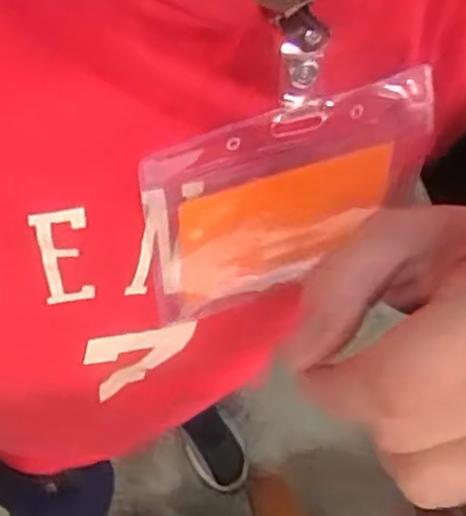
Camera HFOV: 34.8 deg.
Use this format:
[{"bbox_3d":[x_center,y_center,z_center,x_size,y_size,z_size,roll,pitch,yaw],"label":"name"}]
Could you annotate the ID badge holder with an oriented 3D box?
[{"bbox_3d":[0.020,-0.018,0.251,0.101,0.079,0.004,-20,51,-10],"label":"ID badge holder"}]

